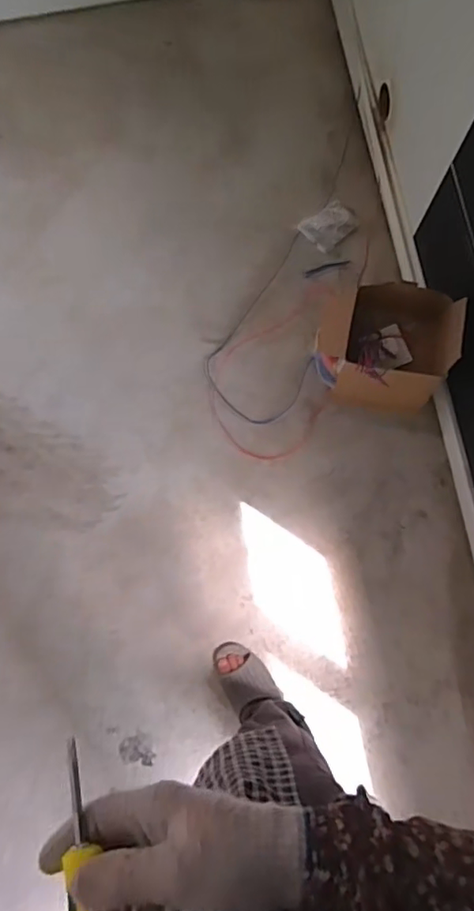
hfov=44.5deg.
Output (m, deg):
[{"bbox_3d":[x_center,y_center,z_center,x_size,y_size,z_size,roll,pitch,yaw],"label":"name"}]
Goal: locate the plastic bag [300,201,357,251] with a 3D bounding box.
[{"bbox_3d":[0.213,-0.533,1.335,0.121,0.021,0.092,-42,92,-8],"label":"plastic bag"}]

